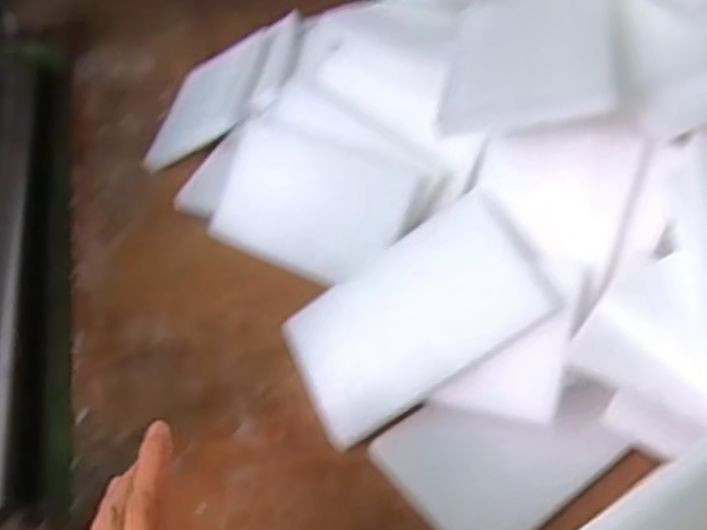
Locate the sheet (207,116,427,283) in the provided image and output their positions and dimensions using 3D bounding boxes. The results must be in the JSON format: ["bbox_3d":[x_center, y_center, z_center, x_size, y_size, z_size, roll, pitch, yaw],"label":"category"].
[{"bbox_3d":[-0.039,-0.053,0.640,0.179,0.009,0.113,22,87,27],"label":"sheet"}]

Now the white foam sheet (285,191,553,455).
[{"bbox_3d":[0.042,0.035,0.528,0.179,0.010,0.106,-34,67,3],"label":"white foam sheet"}]

